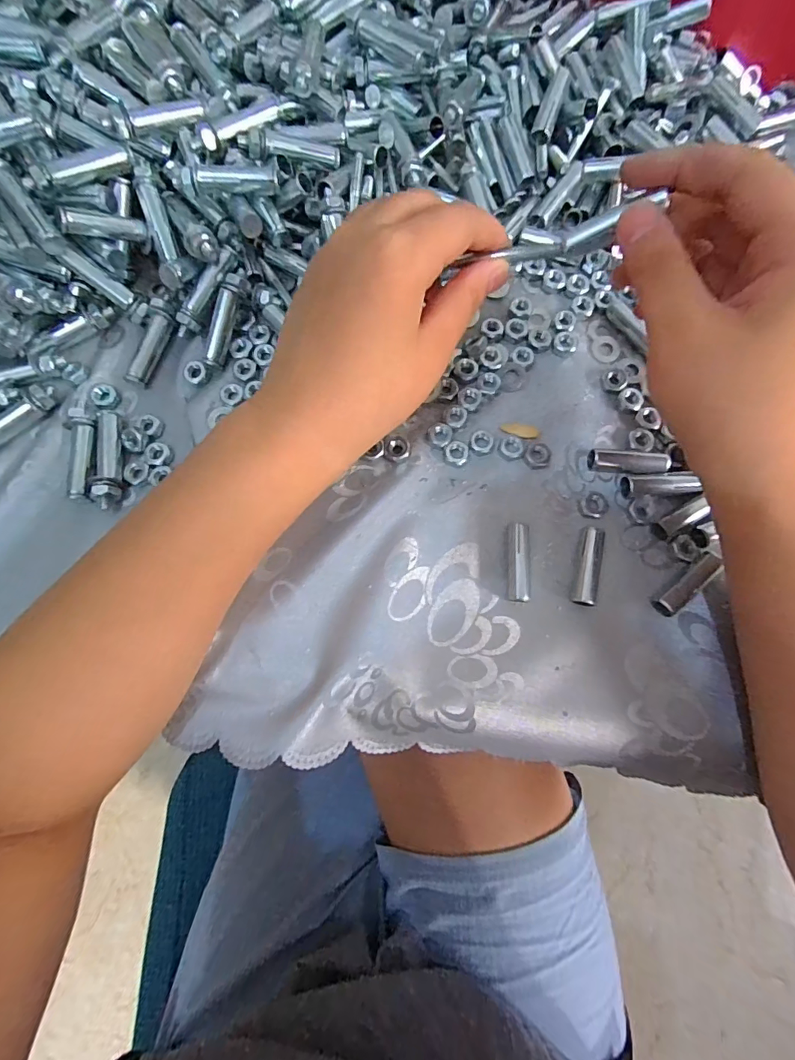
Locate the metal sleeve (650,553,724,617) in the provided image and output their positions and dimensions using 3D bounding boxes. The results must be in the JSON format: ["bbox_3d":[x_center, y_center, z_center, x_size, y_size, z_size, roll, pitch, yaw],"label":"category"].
[{"bbox_3d":[0.142,0.028,0.224,0.036,0.013,0.011,-40,80,-8],"label":"metal sleeve"}]

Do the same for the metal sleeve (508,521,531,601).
[{"bbox_3d":[0.061,0.017,0.230,0.010,0.010,0.039,3,77,1],"label":"metal sleeve"}]

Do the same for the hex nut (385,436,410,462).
[{"bbox_3d":[0.000,-0.044,0.246,0.013,0.006,0.012,7,77,2],"label":"hex nut"}]

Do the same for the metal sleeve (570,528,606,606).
[{"bbox_3d":[0.095,0.018,0.229,0.013,0.011,0.039,16,78,4],"label":"metal sleeve"}]

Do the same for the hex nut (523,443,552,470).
[{"bbox_3d":[0.076,-0.040,0.245,0.015,0.004,0.014,-9,77,-1],"label":"hex nut"}]

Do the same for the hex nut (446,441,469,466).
[{"bbox_3d":[0.032,-0.042,0.245,0.012,0.006,0.011,22,78,6],"label":"hex nut"}]

